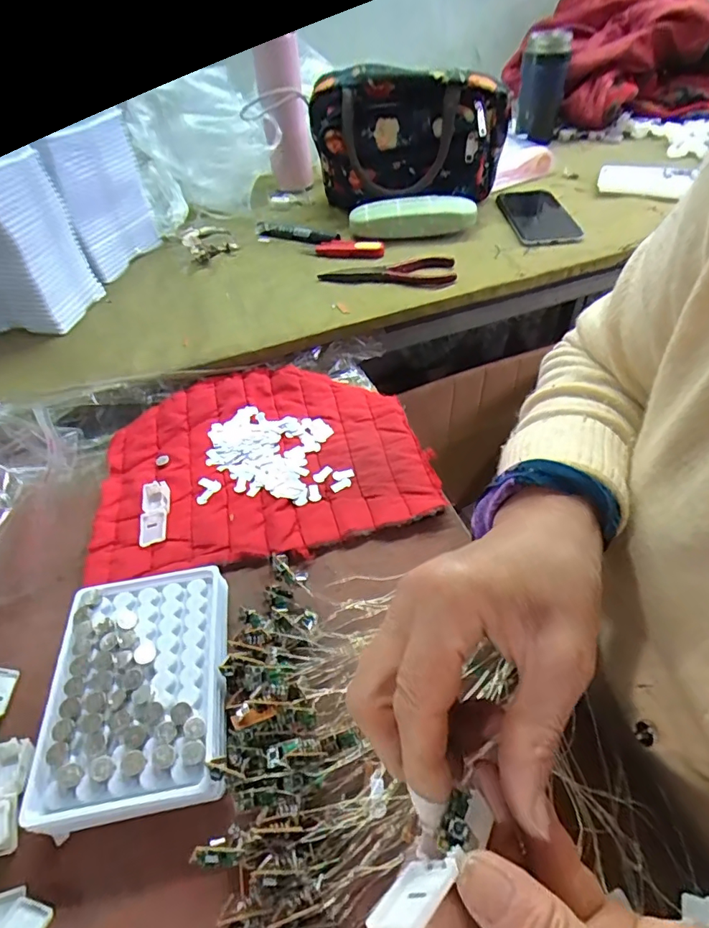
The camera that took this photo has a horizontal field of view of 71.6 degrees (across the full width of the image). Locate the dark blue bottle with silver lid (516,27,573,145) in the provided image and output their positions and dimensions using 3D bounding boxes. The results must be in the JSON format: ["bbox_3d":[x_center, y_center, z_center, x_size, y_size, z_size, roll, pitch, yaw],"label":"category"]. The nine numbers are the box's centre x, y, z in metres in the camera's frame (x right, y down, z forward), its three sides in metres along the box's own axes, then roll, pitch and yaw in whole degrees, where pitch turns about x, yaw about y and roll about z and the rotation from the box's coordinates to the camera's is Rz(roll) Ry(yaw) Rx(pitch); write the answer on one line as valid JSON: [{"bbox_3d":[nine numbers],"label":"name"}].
[{"bbox_3d":[0.323,-0.646,0.843,0.075,0.143,0.071,11,48,13],"label":"dark blue bottle with silver lid"}]

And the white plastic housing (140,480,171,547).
[{"bbox_3d":[-0.159,0.039,0.390,0.022,0.010,0.056,-14,47,-8],"label":"white plastic housing"}]

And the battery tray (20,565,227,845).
[{"bbox_3d":[-0.127,0.130,0.291,0.098,0.025,0.134,-11,47,-6],"label":"battery tray"}]

